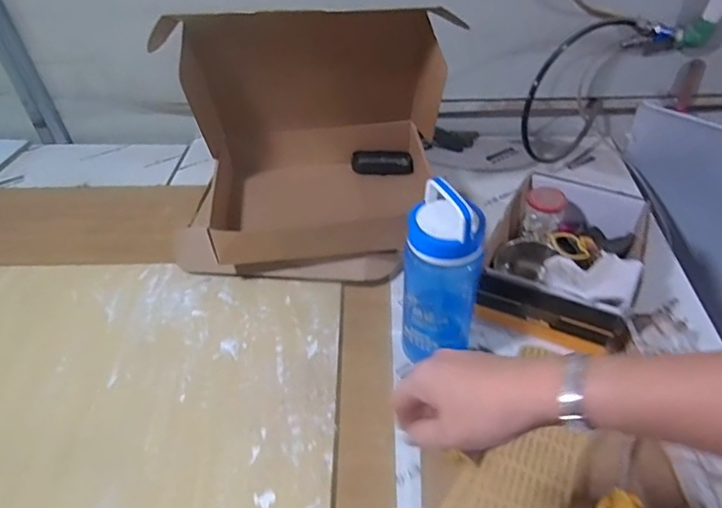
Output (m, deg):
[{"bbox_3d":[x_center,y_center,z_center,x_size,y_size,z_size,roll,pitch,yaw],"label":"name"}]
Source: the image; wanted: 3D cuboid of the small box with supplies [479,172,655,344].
[{"bbox_3d":[0.348,-0.015,0.865,0.228,0.125,0.340,16,46,19],"label":"small box with supplies"}]

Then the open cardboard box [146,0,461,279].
[{"bbox_3d":[-0.095,-0.172,0.833,0.454,0.407,0.312,0,42,2],"label":"open cardboard box"}]

